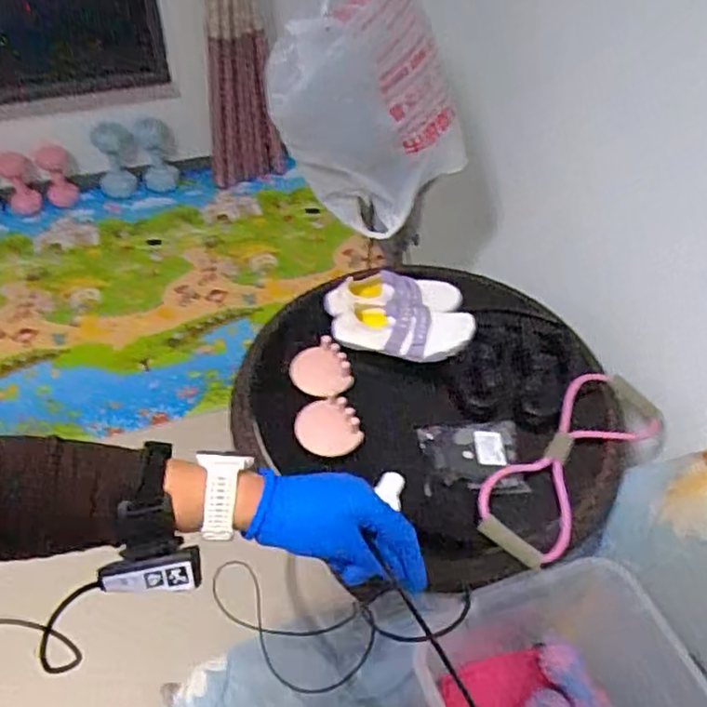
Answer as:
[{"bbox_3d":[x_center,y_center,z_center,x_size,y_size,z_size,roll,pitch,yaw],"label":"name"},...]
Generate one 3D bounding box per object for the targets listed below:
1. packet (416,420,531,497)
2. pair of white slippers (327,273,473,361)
[{"bbox_3d":[0.183,0.159,1.012,0.157,0.025,0.125,-2,48,-5],"label":"packet"},{"bbox_3d":[0.080,-0.071,1.162,0.247,0.062,0.187,0,48,-4],"label":"pair of white slippers"}]

